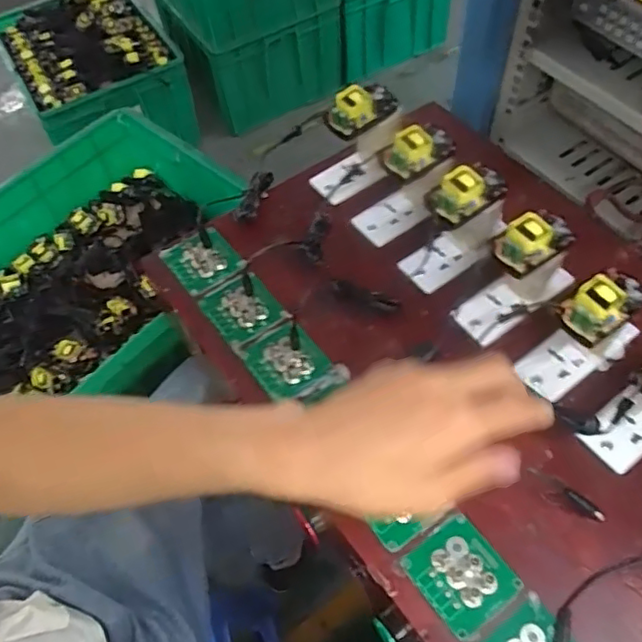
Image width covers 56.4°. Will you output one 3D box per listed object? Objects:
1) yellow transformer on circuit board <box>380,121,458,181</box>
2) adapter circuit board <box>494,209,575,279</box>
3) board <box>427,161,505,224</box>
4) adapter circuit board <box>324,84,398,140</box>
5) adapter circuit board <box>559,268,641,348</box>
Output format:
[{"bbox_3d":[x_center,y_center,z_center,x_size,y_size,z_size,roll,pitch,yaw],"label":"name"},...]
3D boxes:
[{"bbox_3d":[0.087,-0.158,0.551,0.068,0.022,0.035,-32,61,-16],"label":"yellow transformer on circuit board"},{"bbox_3d":[0.173,-0.066,0.486,0.059,0.024,0.037,-32,61,-16],"label":"adapter circuit board"},{"bbox_3d":[0.124,-0.112,0.517,0.064,0.024,0.035,-33,61,-16],"label":"board"},{"bbox_3d":[0.039,-0.207,0.589,0.064,0.031,0.038,-35,62,-17],"label":"adapter circuit board"},{"bbox_3d":[0.213,-0.012,0.454,0.060,0.025,0.039,-29,60,-14],"label":"adapter circuit board"}]

